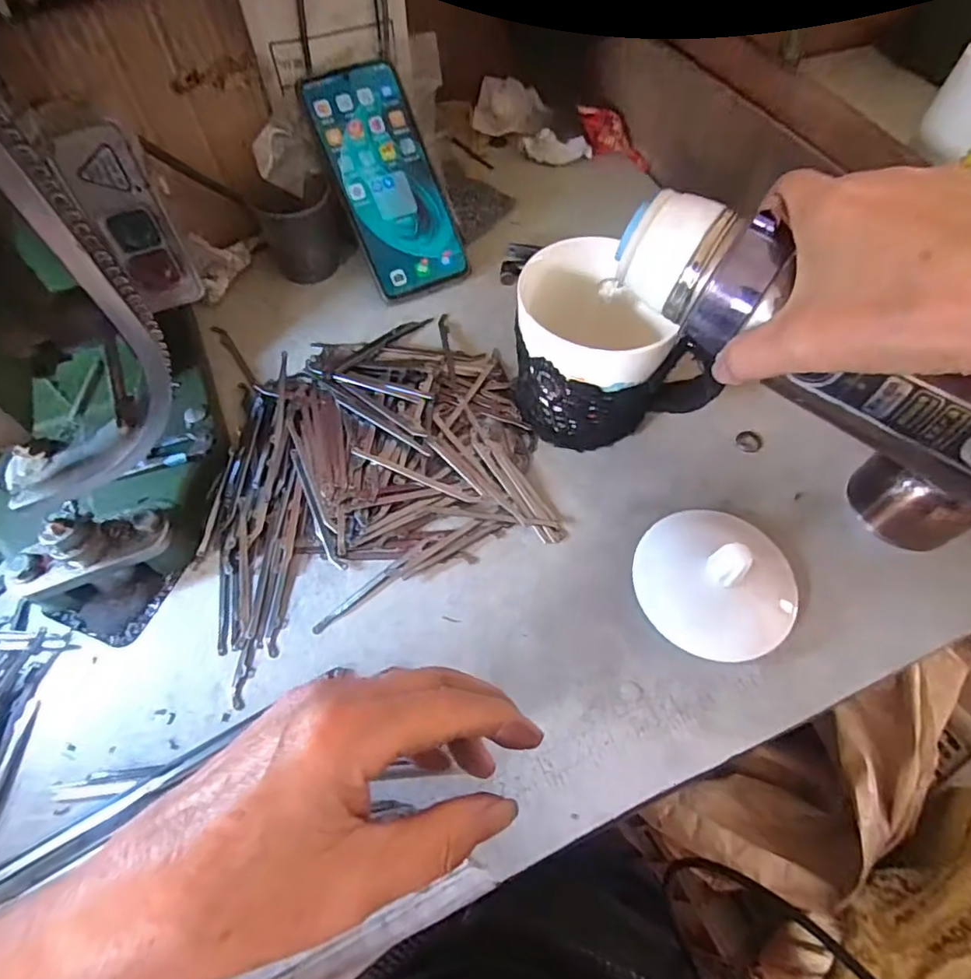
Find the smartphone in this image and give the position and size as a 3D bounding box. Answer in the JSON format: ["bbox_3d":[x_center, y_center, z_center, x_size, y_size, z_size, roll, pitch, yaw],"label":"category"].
[{"bbox_3d":[-0.075,-0.230,0.422,0.070,0.007,0.164,-24,99,-14],"label":"smartphone"}]

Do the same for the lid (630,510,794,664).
[{"bbox_3d":[0.130,0.046,0.308,0.087,0.035,0.082,0,59,-1],"label":"lid"}]

